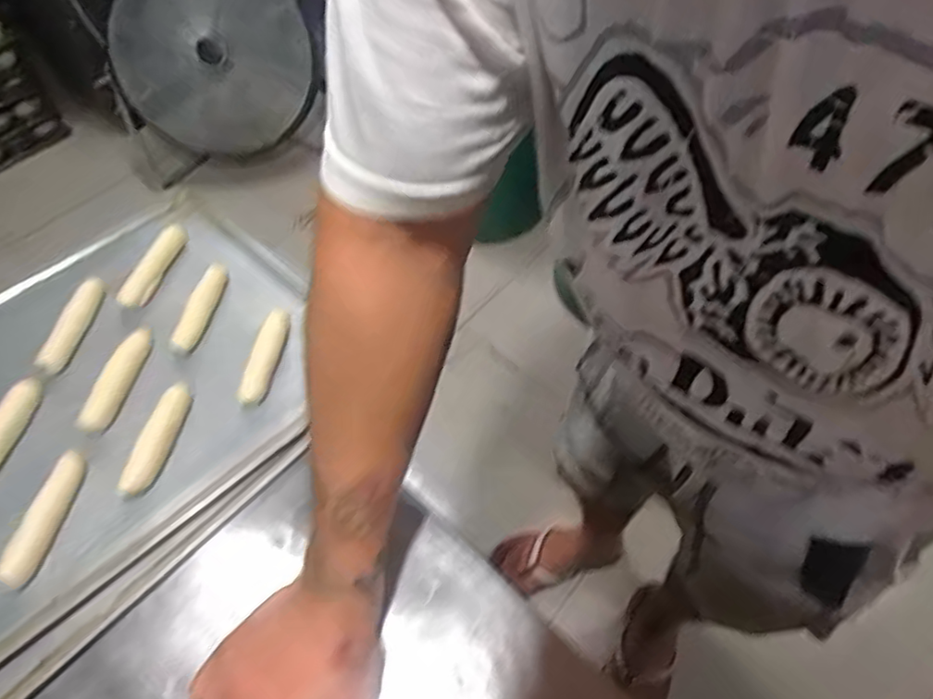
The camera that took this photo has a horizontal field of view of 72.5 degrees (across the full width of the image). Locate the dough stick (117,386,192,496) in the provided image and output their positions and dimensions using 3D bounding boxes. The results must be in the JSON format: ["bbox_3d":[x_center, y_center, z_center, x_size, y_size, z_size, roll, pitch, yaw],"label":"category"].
[{"bbox_3d":[-0.249,0.071,0.512,0.021,0.019,0.098,8,55,6],"label":"dough stick"}]

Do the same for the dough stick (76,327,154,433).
[{"bbox_3d":[-0.297,0.024,0.541,0.021,0.017,0.101,7,55,6],"label":"dough stick"}]

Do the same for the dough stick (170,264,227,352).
[{"bbox_3d":[-0.244,-0.043,0.586,0.021,0.016,0.096,9,55,7],"label":"dough stick"}]

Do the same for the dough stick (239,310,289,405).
[{"bbox_3d":[-0.174,0.007,0.553,0.022,0.017,0.093,6,55,5],"label":"dough stick"}]

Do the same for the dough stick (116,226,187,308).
[{"bbox_3d":[-0.308,-0.086,0.626,0.023,0.018,0.103,10,55,8],"label":"dough stick"}]

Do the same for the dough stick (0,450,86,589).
[{"bbox_3d":[-0.308,0.122,0.467,0.018,0.027,0.098,4,54,3],"label":"dough stick"}]

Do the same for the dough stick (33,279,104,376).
[{"bbox_3d":[-0.361,-0.025,0.585,0.021,0.020,0.104,6,55,5],"label":"dough stick"}]

